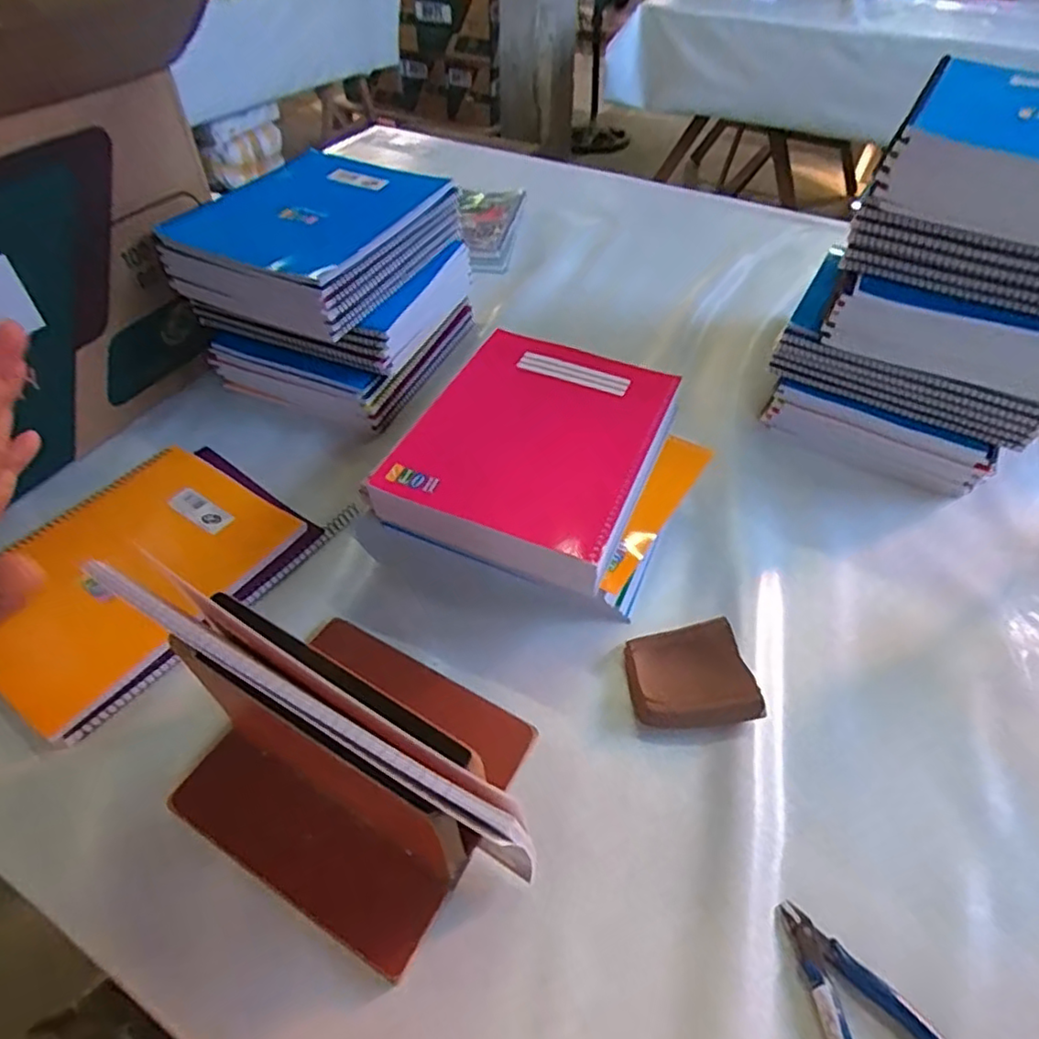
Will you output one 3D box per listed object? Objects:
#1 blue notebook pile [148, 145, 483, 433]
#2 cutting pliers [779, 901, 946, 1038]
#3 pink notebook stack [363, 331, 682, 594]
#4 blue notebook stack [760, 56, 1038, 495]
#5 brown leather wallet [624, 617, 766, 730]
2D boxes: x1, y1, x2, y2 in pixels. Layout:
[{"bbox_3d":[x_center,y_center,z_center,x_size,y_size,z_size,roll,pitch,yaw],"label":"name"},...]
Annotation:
[{"bbox_3d":[-0.211,-0.273,0.724,0.249,0.192,0.247,21,52,15],"label":"blue notebook pile"},{"bbox_3d":[0.197,0.285,0.358,0.071,0.013,0.116,-22,53,-20],"label":"cutting pliers"},{"bbox_3d":[0.015,-0.067,0.563,0.209,0.049,0.259,21,52,16],"label":"pink notebook stack"},{"bbox_3d":[0.445,-0.238,0.616,0.256,0.292,0.248,28,54,20],"label":"blue notebook stack"},{"bbox_3d":[0.134,0.122,0.495,0.092,0.029,0.087,-2,49,-3],"label":"brown leather wallet"}]

